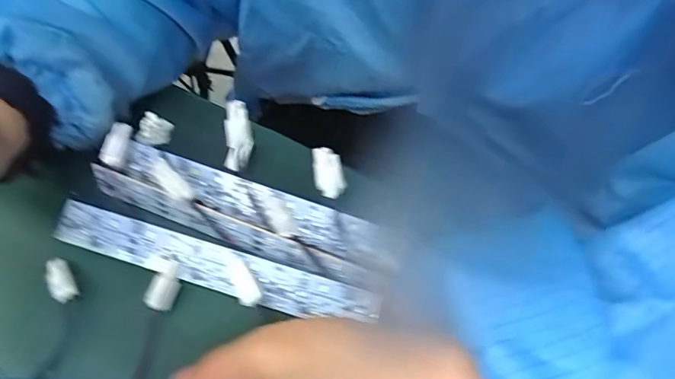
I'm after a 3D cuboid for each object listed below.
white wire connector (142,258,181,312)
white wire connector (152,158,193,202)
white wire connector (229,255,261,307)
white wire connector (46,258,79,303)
[{"bbox_3d":[-0.095,0.053,0.262,0.014,0.007,0.027,13,62,6],"label":"white wire connector"},{"bbox_3d":[-0.092,-0.004,0.263,0.011,0.004,0.028,-42,102,-18],"label":"white wire connector"},{"bbox_3d":[-0.051,0.050,0.257,0.011,0.008,0.031,-24,65,-14],"label":"white wire connector"},{"bbox_3d":[-0.157,0.051,0.268,0.012,0.005,0.027,-27,65,-15],"label":"white wire connector"}]

